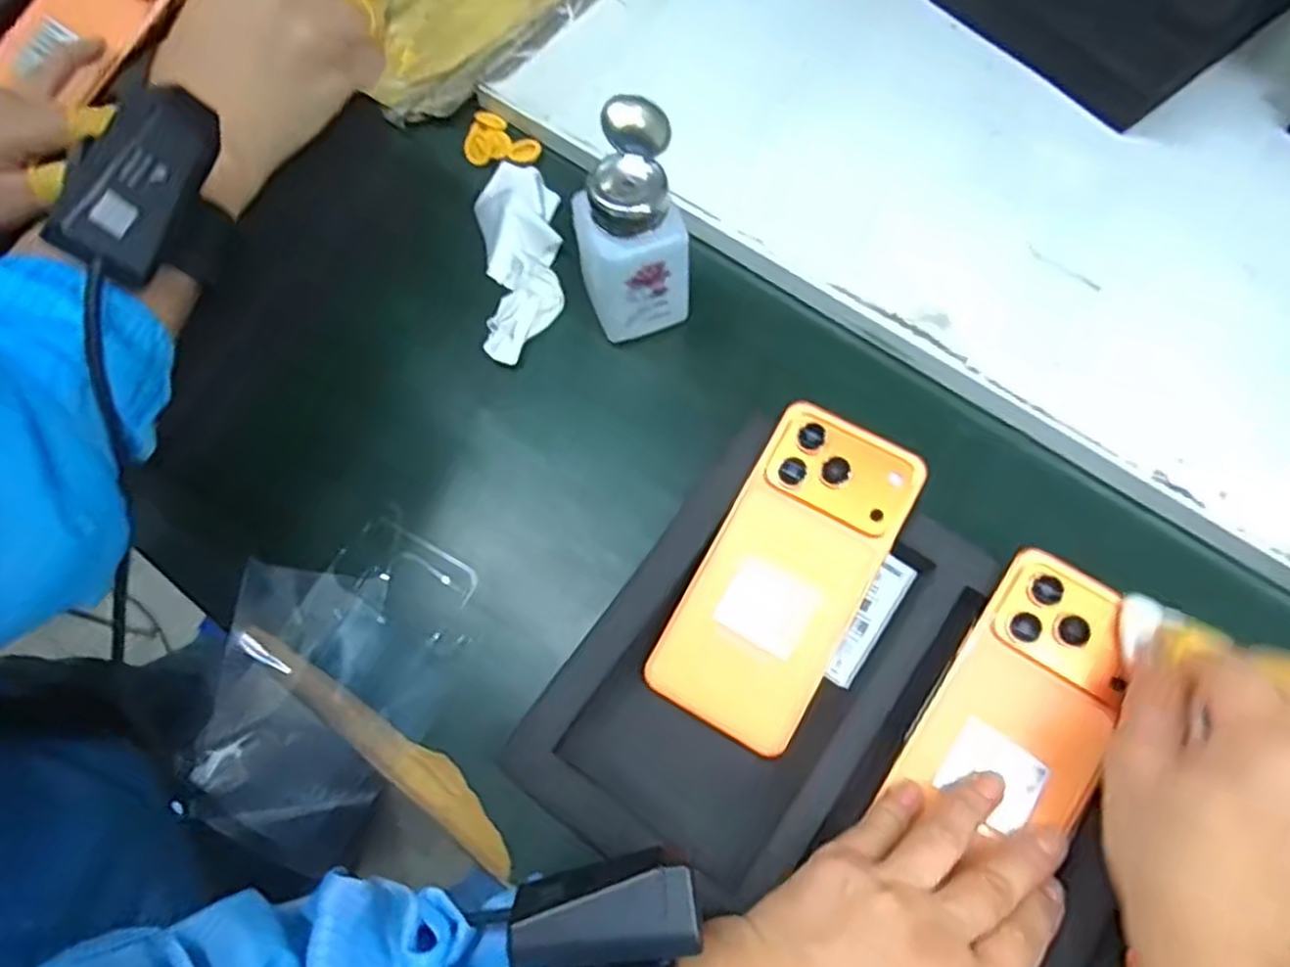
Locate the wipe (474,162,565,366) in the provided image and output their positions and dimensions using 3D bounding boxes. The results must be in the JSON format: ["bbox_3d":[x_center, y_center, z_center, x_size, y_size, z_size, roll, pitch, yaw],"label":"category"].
[{"bbox_3d":[-0.077,-0.144,0.472,0.049,0.025,0.148,-5,68,-1],"label":"wipe"}]

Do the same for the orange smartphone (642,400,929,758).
[{"bbox_3d":[0.069,0.043,0.377,0.076,0.005,0.161,28,83,12],"label":"orange smartphone"}]

